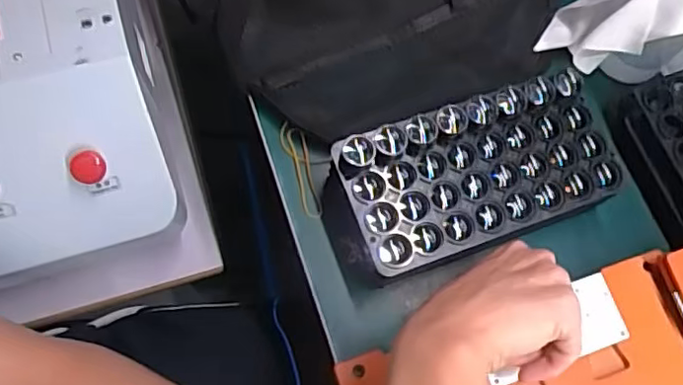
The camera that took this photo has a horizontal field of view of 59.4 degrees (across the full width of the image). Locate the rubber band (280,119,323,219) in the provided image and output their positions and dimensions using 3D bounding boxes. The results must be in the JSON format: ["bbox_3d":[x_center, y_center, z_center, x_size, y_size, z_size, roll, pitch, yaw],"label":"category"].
[{"bbox_3d":[-0.030,-0.018,0.470,0.020,0.006,0.080,-18,75,-4],"label":"rubber band"}]

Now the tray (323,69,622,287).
[{"bbox_3d":[0.097,-0.012,0.434,0.200,0.051,0.101,-17,73,-9],"label":"tray"}]

